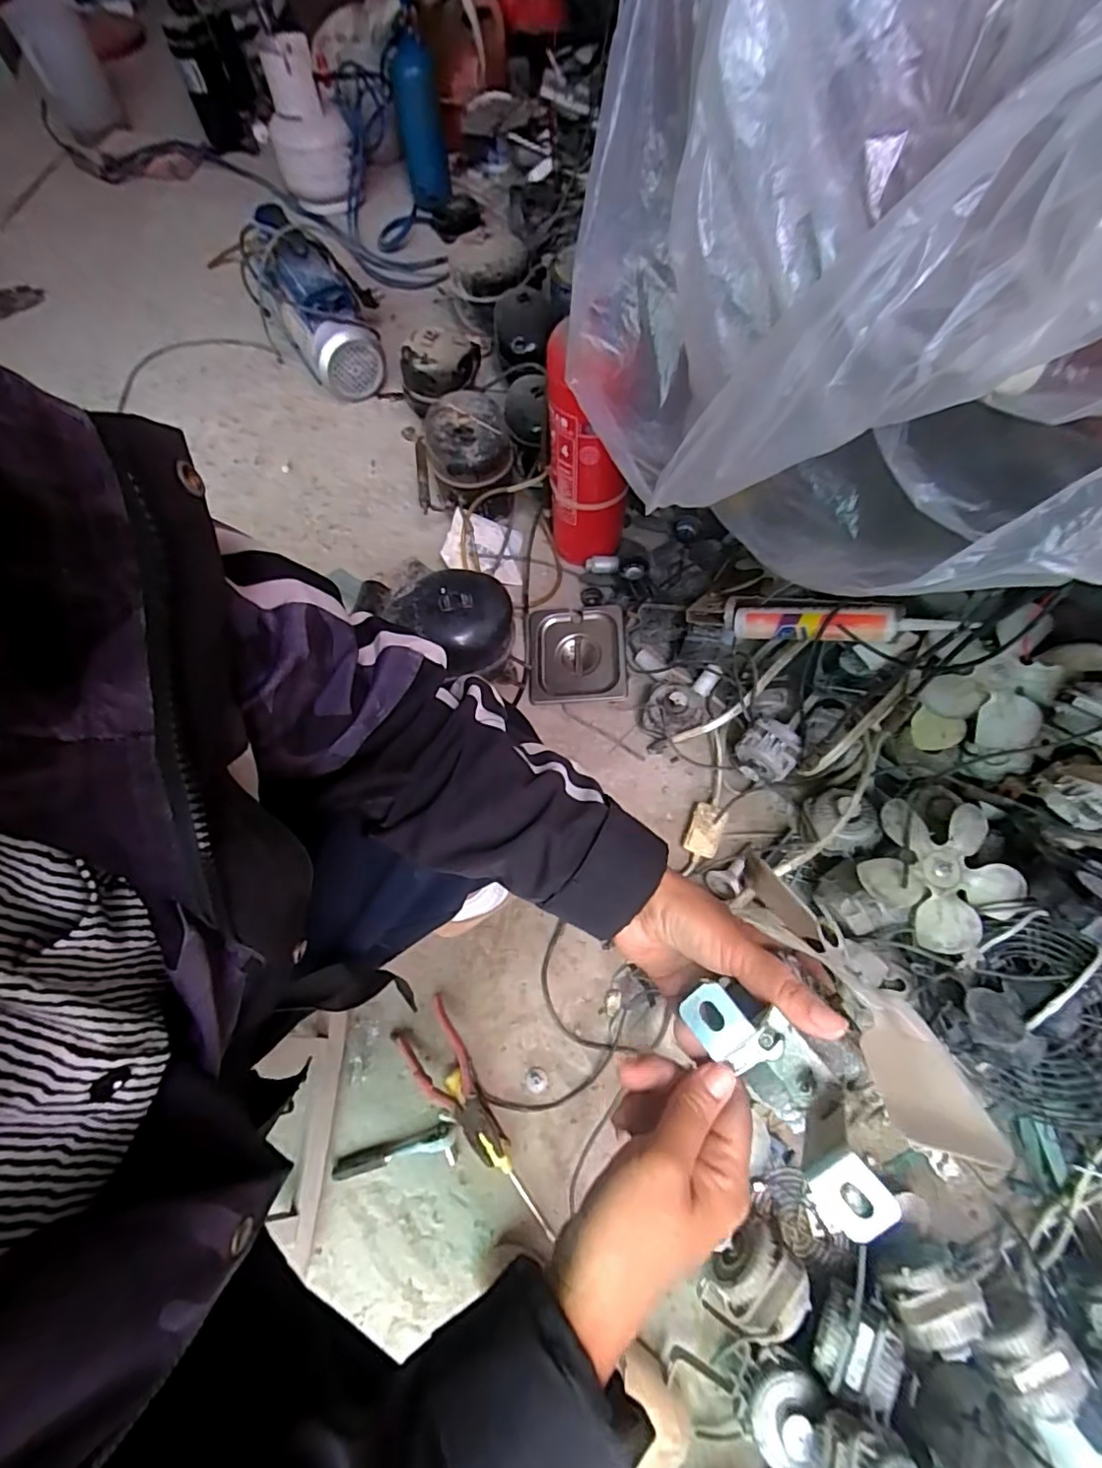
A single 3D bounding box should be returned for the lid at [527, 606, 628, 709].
[{"bbox_3d":[0.044,-0.138,0.936,0.159,0.023,0.169,0,66,1],"label":"lid"}]

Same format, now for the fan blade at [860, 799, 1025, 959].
[{"bbox_3d":[0.481,0.167,0.699,0.168,0.028,0.176,0,66,1],"label":"fan blade"}]

